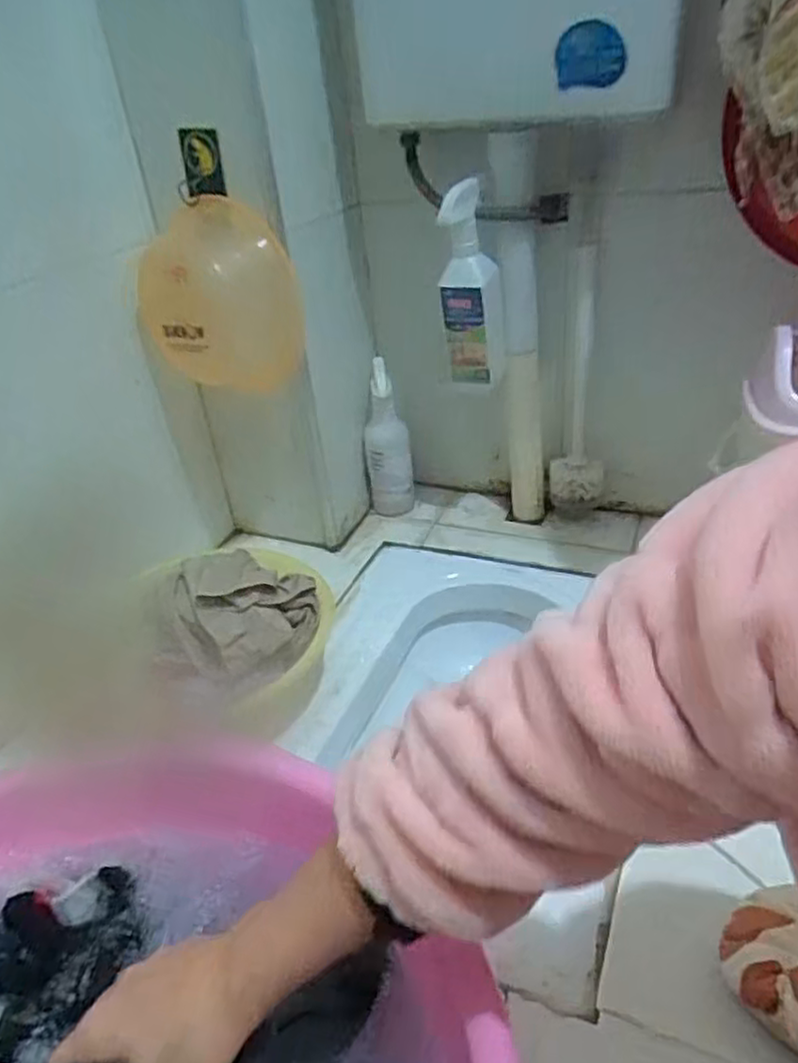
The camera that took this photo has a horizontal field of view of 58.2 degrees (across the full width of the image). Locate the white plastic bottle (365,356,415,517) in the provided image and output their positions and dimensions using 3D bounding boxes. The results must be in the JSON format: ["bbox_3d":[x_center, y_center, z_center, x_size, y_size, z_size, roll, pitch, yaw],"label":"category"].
[{"bbox_3d":[-0.017,-0.129,1.087,0.058,0.243,0.053,11,37,25],"label":"white plastic bottle"}]

